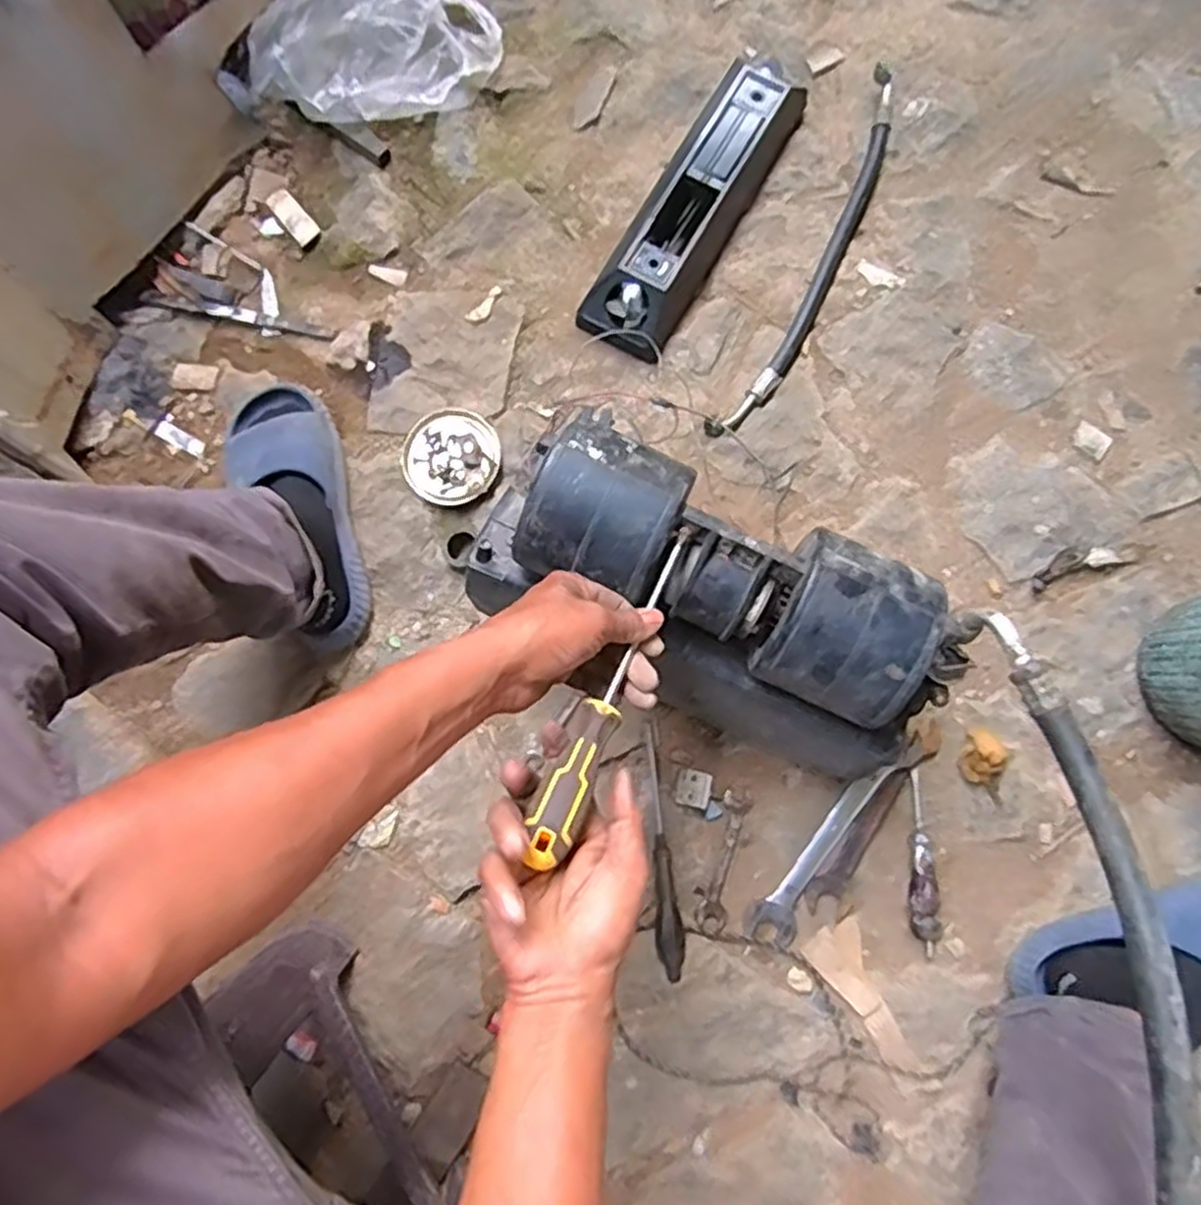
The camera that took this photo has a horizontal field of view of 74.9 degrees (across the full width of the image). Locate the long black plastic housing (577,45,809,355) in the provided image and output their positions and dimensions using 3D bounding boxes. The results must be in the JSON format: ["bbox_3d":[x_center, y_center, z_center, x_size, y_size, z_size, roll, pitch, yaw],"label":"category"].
[{"bbox_3d":[0.109,-0.457,0.897,0.101,0.063,0.382,30,81,5],"label":"long black plastic housing"}]

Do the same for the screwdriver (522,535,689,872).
[{"bbox_3d":[0.011,0.053,0.520,0.030,0.032,0.252,24,57,4],"label":"screwdriver"}]

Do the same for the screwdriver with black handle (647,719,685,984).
[{"bbox_3d":[0.065,0.248,0.799,0.025,0.022,0.247,-3,80,-1],"label":"screwdriver with black handle"}]

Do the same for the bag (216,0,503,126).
[{"bbox_3d":[-0.274,-0.643,0.909,0.327,0.120,0.140,-25,81,-5],"label":"bag"}]

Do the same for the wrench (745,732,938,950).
[{"bbox_3d":[0.248,0.245,0.810,0.049,0.013,0.261,40,82,6],"label":"wrench"}]

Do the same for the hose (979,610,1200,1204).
[{"bbox_3d":[0.307,0.215,0.466,0.056,0.031,0.456,2,63,0],"label":"hose"}]

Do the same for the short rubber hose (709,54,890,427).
[{"bbox_3d":[0.250,-0.400,0.907,0.057,0.025,0.495,26,81,4],"label":"short rubber hose"}]

